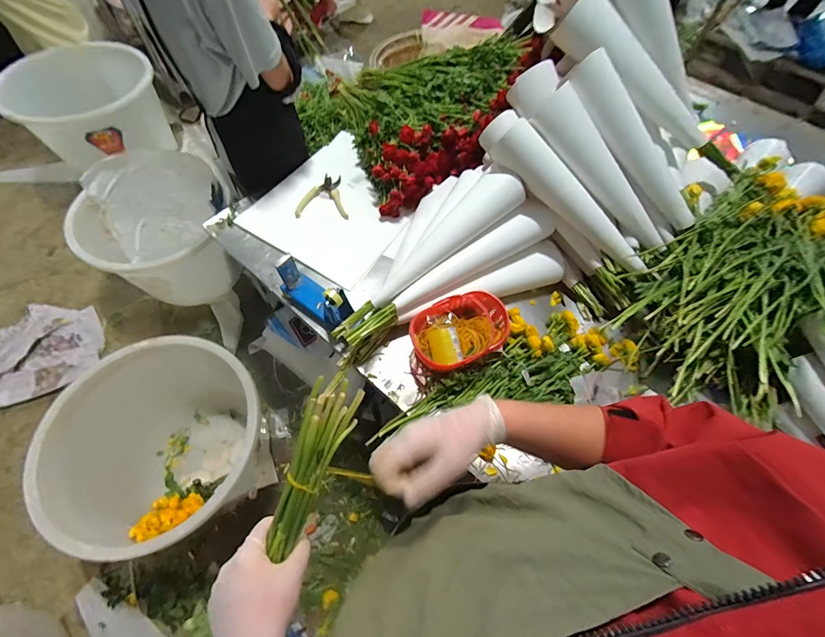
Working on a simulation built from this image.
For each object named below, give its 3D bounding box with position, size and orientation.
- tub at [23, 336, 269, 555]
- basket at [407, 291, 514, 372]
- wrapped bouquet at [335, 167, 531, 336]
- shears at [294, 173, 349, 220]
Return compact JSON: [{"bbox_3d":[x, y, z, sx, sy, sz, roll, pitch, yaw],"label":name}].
[{"bbox_3d":[-0.751,0.402,1.186,0.572,0.446,0.549,1,61,-2],"label":"tub"},{"bbox_3d":[0.095,0.031,0.764,0.202,0.074,0.143,-27,66,-16],"label":"basket"},{"bbox_3d":[0.028,-0.135,0.774,0.492,0.067,0.091,-41,69,-2],"label":"wrapped bouquet"},{"bbox_3d":[-0.236,-0.334,0.986,0.132,0.020,0.154,2,61,-2],"label":"shears"}]

